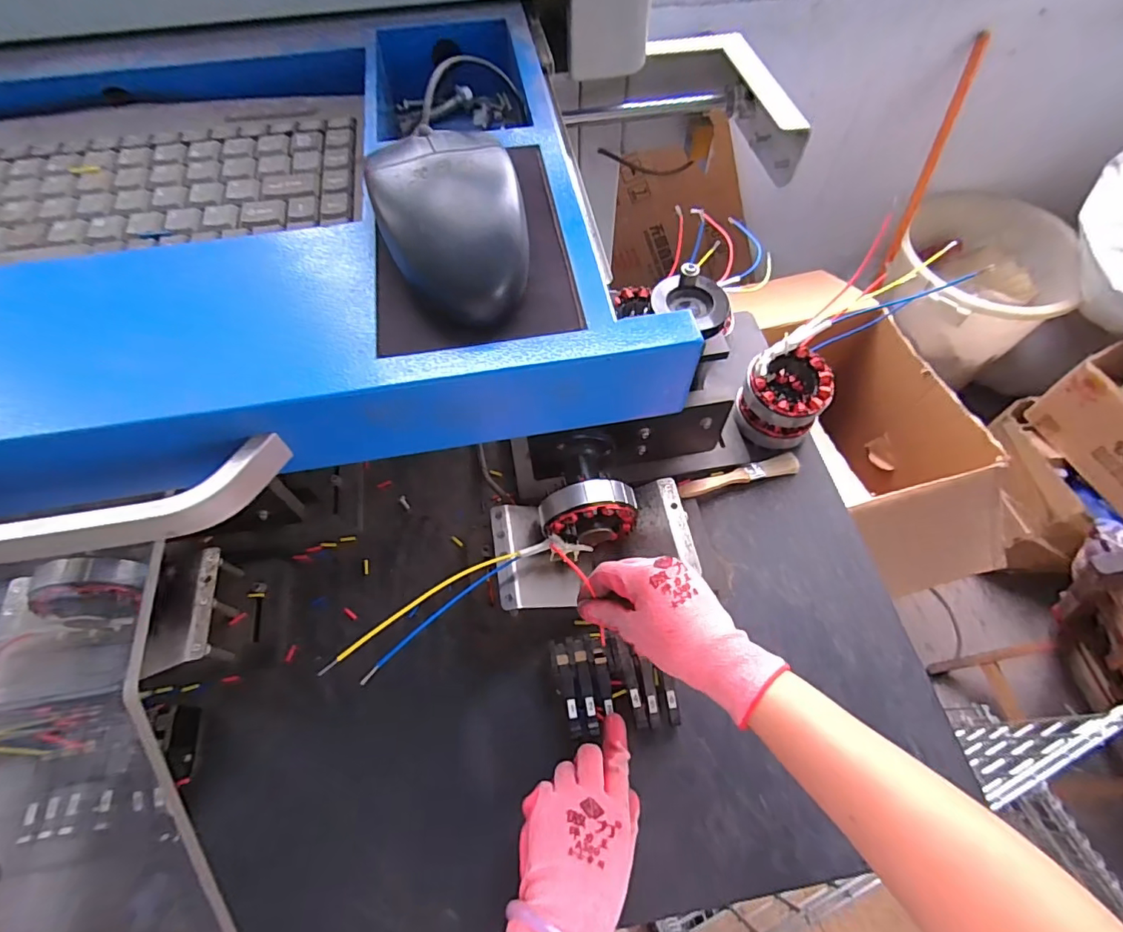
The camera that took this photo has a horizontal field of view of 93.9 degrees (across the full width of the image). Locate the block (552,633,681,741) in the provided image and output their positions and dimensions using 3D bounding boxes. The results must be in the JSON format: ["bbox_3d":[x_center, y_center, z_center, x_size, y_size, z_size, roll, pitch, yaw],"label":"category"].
[{"bbox_3d":[0.047,0.191,0.462,0.103,0.028,0.076,-6,61,-2],"label":"block"}]

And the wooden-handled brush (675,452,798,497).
[{"bbox_3d":[0.197,0.010,0.578,0.147,0.020,0.022,-15,62,-7],"label":"wooden-handled brush"}]

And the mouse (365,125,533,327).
[{"bbox_3d":[-0.044,-0.099,0.210,0.055,0.033,0.089,-12,61,-5],"label":"mouse"}]

